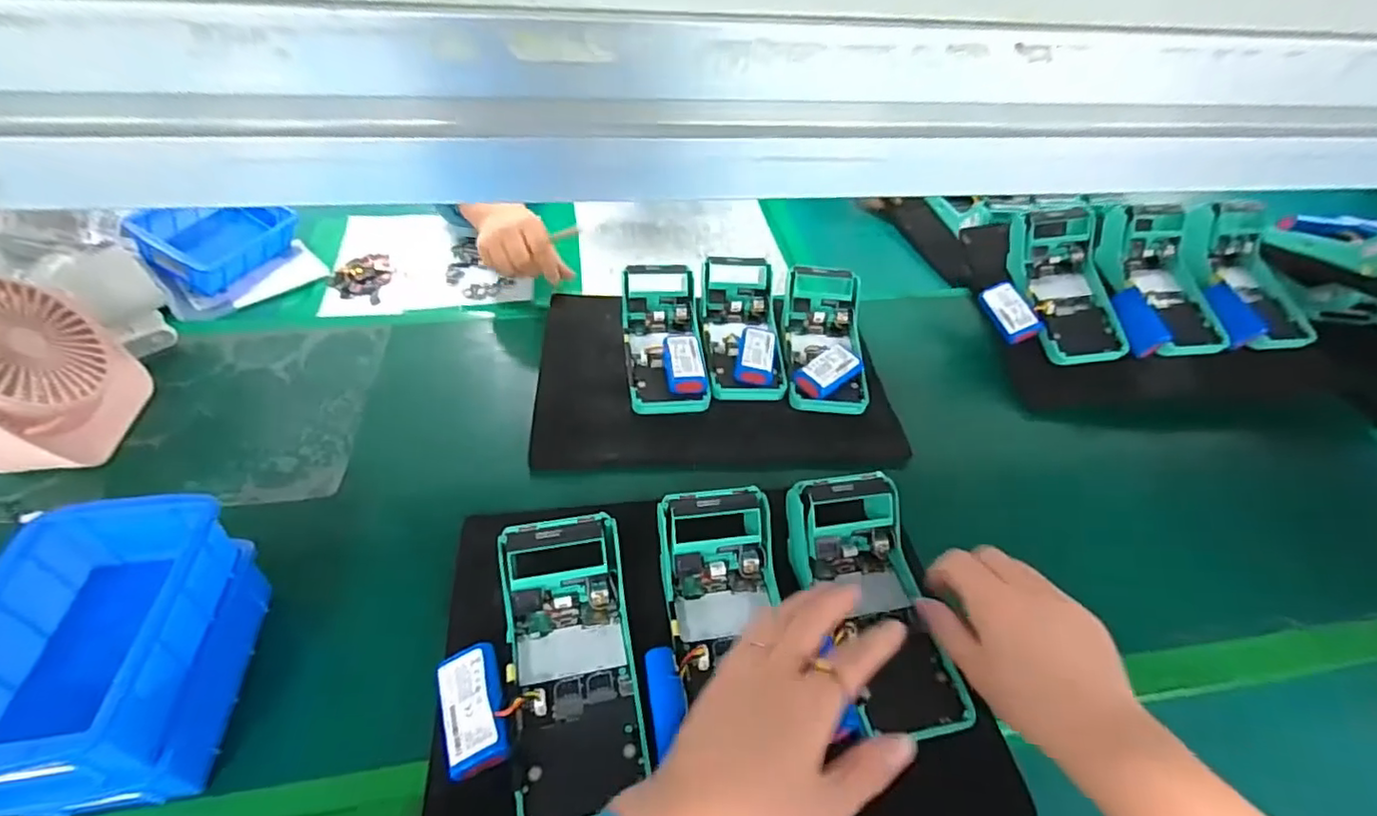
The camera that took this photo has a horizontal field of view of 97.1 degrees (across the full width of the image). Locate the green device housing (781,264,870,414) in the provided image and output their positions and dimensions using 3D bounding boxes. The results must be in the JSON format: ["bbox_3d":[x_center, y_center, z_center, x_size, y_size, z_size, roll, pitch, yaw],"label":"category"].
[{"bbox_3d":[0.139,-0.068,0.614,0.078,0.076,0.162,4,42,0],"label":"green device housing"}]

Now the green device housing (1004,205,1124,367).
[{"bbox_3d":[0.405,-0.130,0.657,0.082,0.062,0.176,-3,73,-8],"label":"green device housing"}]

